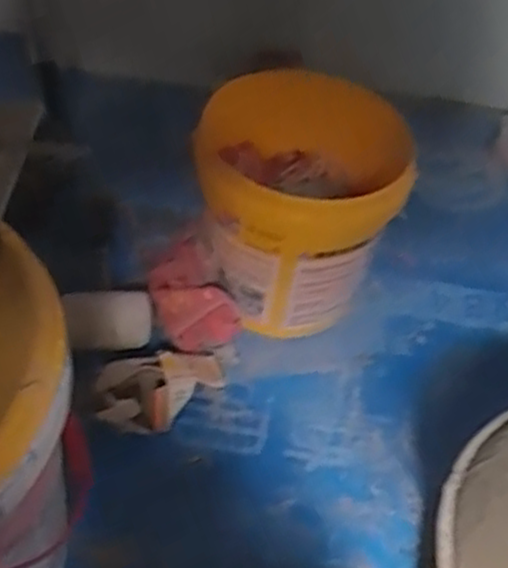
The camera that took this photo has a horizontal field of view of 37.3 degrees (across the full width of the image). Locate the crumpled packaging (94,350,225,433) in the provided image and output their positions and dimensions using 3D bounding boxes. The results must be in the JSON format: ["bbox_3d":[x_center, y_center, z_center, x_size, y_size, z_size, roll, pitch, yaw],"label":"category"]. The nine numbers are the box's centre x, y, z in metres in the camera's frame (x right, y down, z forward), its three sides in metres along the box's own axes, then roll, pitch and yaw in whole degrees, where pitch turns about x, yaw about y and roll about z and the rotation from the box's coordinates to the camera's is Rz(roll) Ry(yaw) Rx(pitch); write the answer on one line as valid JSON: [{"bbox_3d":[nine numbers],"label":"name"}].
[{"bbox_3d":[-0.106,0.120,0.857,0.154,0.060,0.082,-17,53,-21],"label":"crumpled packaging"}]

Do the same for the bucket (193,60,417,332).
[{"bbox_3d":[0.055,-0.097,0.952,0.263,0.244,0.260,7,49,-2],"label":"bucket"}]

